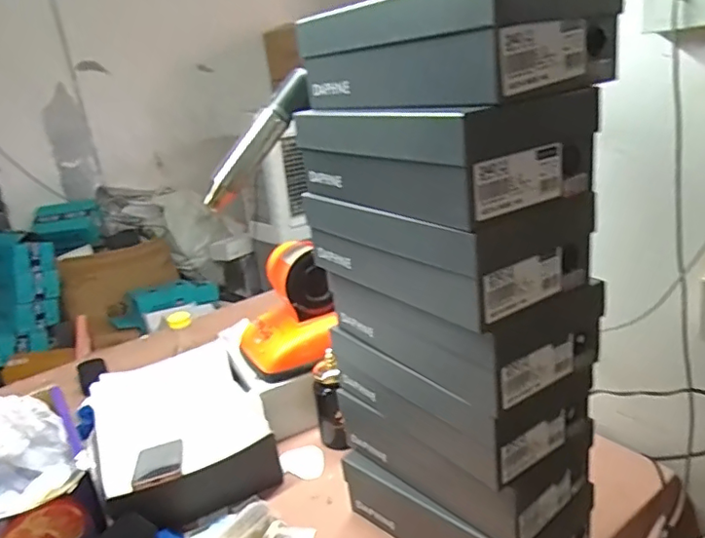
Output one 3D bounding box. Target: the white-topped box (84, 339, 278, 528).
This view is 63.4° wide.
[{"bbox_3d":[-0.302,0.284,0.999,0.266,0.130,0.333,-19,23,-27],"label":"white-topped box"}]

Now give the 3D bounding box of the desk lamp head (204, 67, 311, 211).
[{"bbox_3d":[-0.161,-0.220,0.987,0.271,0.063,0.058,-53,28,0],"label":"desk lamp head"}]

